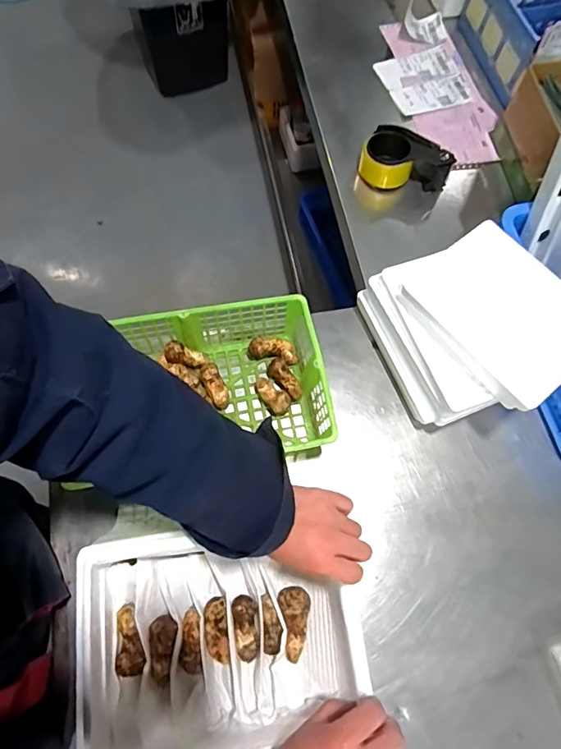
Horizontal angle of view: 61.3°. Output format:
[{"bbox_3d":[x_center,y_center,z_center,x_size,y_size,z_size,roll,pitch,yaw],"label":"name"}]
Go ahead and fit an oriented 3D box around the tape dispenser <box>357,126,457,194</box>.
[{"bbox_3d":[0.225,-0.384,0.863,0.157,0.067,0.087,31,71,10],"label":"tape dispenser"}]

